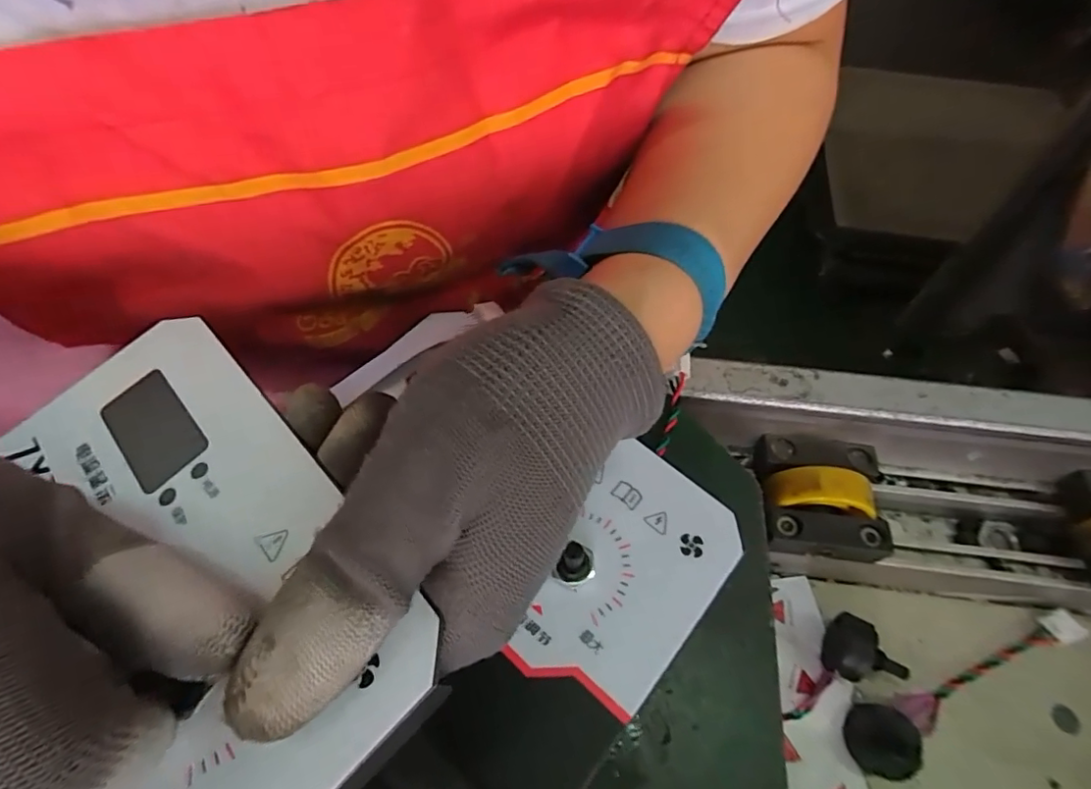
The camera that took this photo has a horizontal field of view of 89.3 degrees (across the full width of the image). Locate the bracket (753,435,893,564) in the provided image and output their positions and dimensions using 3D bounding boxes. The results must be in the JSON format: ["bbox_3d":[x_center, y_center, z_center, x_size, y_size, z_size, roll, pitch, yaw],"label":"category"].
[{"bbox_3d":[0.127,0.045,0.252,0.055,0.023,0.052,7,59,5],"label":"bracket"}]

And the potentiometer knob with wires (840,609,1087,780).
[{"bbox_3d":[0.192,0.129,0.251,0.126,0.019,0.026,-24,62,-13],"label":"potentiometer knob with wires"}]

